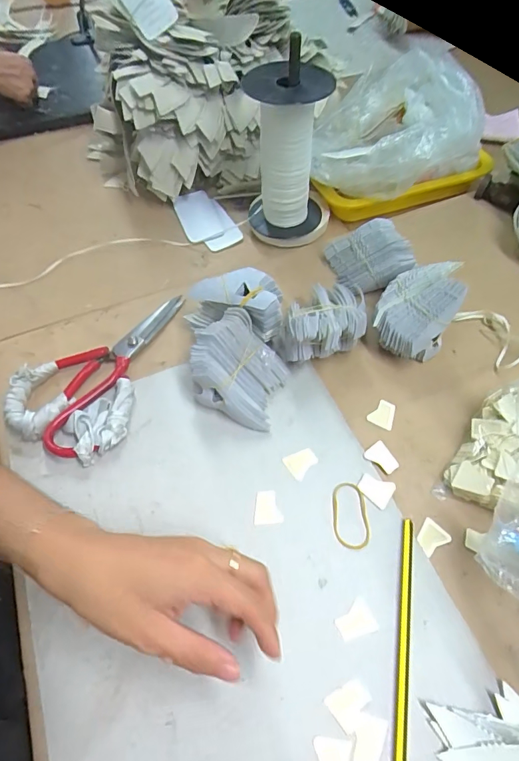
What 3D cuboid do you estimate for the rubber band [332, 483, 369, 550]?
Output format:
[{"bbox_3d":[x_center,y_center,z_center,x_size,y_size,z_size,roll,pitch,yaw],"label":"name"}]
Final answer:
[{"bbox_3d":[0.077,0.115,0.363,0.029,0.004,0.054,-1,62,-2],"label":"rubber band"}]

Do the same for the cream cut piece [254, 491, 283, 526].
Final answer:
[{"bbox_3d":[0.007,0.108,0.365,0.023,0.004,0.027,-6,59,-2],"label":"cream cut piece"}]

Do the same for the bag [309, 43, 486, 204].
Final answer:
[{"bbox_3d":[0.186,-0.339,0.579,0.216,0.094,0.202,3,59,4],"label":"bag"}]

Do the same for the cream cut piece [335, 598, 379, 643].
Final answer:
[{"bbox_3d":[0.071,0.181,0.321,0.028,0.004,0.023,-22,60,-11],"label":"cream cut piece"}]

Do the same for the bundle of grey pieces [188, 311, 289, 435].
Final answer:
[{"bbox_3d":[-0.021,-0.013,0.409,0.088,0.055,0.091,15,60,11],"label":"bundle of grey pieces"}]

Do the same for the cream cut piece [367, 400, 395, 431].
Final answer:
[{"bbox_3d":[0.119,0.031,0.411,0.024,0.004,0.028,23,62,15],"label":"cream cut piece"}]

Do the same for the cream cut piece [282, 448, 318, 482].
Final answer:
[{"bbox_3d":[0.038,0.073,0.384,0.028,0.004,0.025,-32,63,-16],"label":"cream cut piece"}]

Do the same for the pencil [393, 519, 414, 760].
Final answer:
[{"bbox_3d":[0.108,0.189,0.315,0.011,0.005,0.163,10,59,8],"label":"pencil"}]

